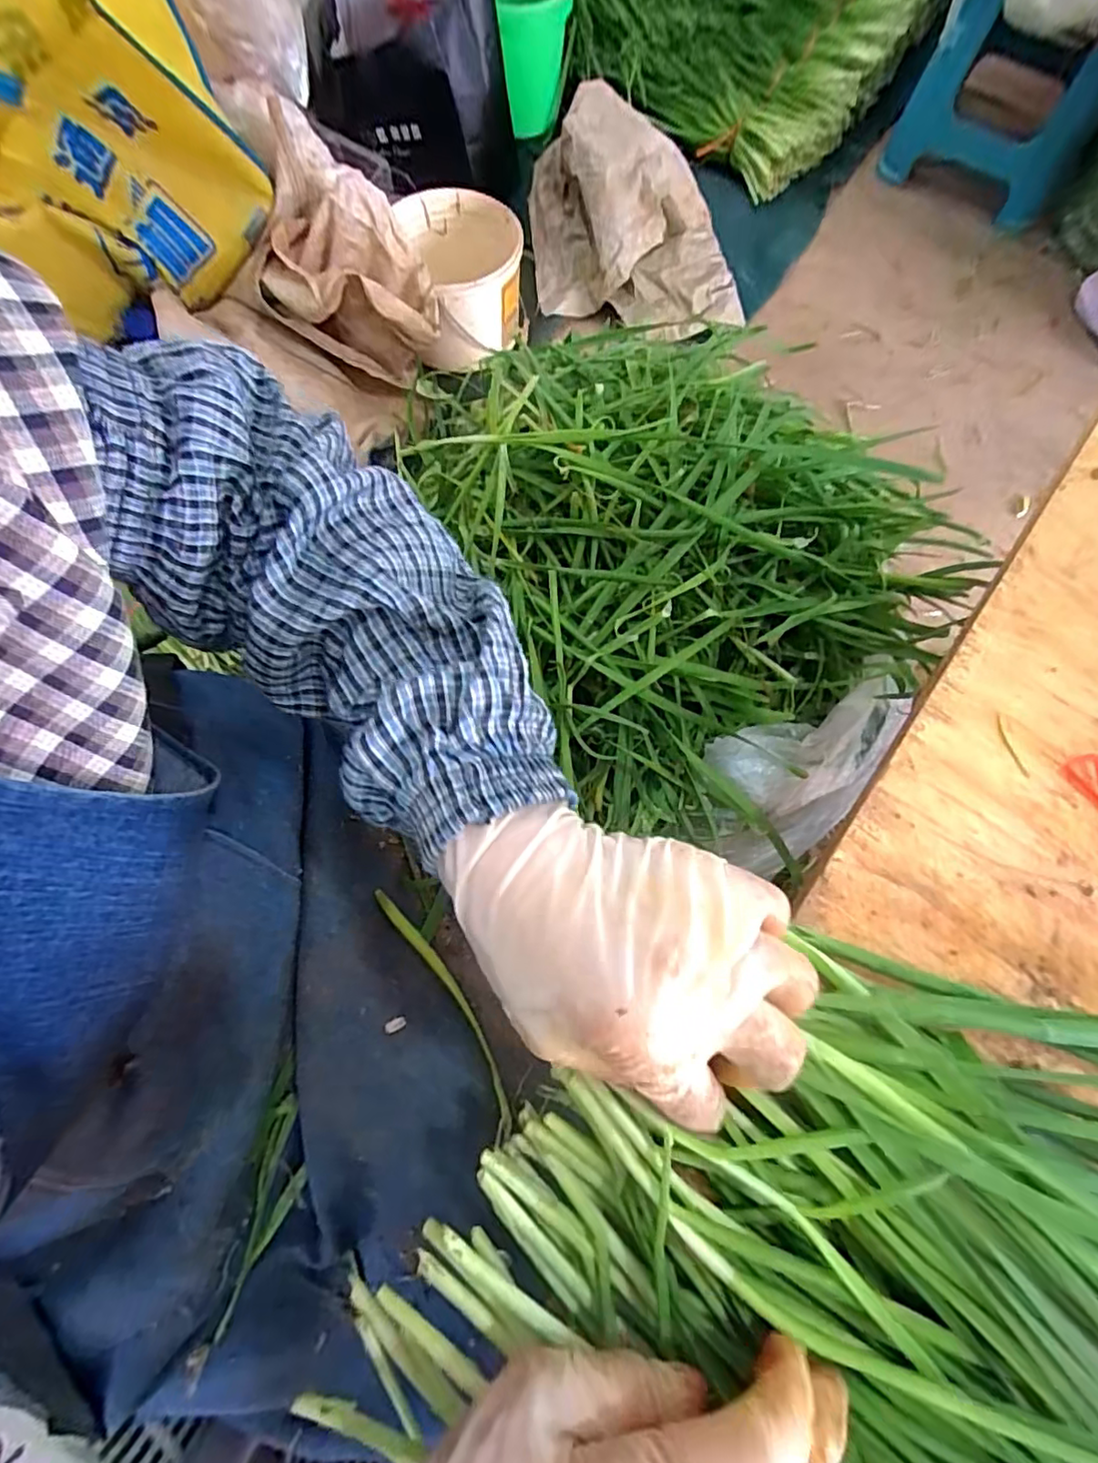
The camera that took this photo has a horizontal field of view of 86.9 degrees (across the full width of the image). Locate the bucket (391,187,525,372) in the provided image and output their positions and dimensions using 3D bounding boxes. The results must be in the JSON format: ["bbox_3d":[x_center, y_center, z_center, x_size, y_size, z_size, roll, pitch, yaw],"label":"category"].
[{"bbox_3d":[-0.138,-0.681,0.870,0.183,0.144,0.173,0,75,-1],"label":"bucket"}]

